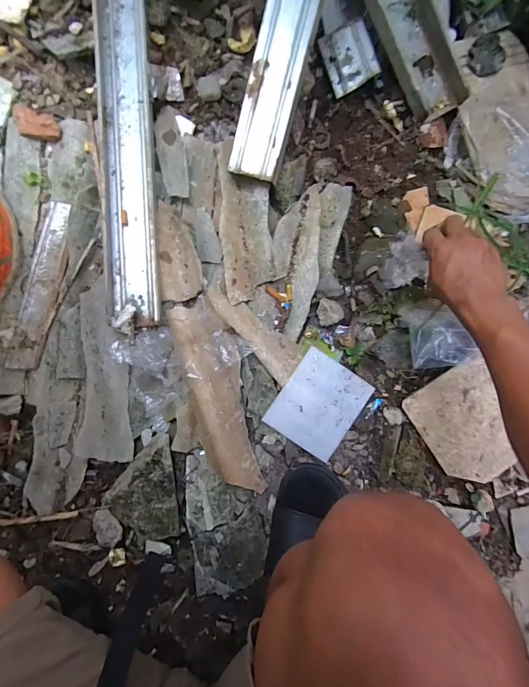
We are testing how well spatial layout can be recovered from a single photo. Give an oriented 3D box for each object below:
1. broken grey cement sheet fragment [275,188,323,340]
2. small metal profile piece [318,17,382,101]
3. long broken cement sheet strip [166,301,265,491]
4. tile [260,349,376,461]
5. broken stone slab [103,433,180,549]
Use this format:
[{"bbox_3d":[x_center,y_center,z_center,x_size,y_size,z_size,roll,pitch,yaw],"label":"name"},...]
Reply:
[{"bbox_3d":[0.052,-0.137,0.577,0.072,0.033,0.249,3,86,-4],"label":"broken grey cement sheet fragment"},{"bbox_3d":[0.137,-0.466,0.564,0.073,0.009,0.100,-17,92,26],"label":"small metal profile piece"},{"bbox_3d":[-0.072,0.082,0.532,0.088,0.030,0.303,-13,89,-2],"label":"long broken cement sheet strip"},{"bbox_3d":[0.086,0.095,0.539,0.120,0.005,0.138,35,87,-1],"label":"tile"},{"bbox_3d":[-0.184,0.227,0.520,0.103,0.020,0.159,-8,87,-5],"label":"broken stone slab"}]

